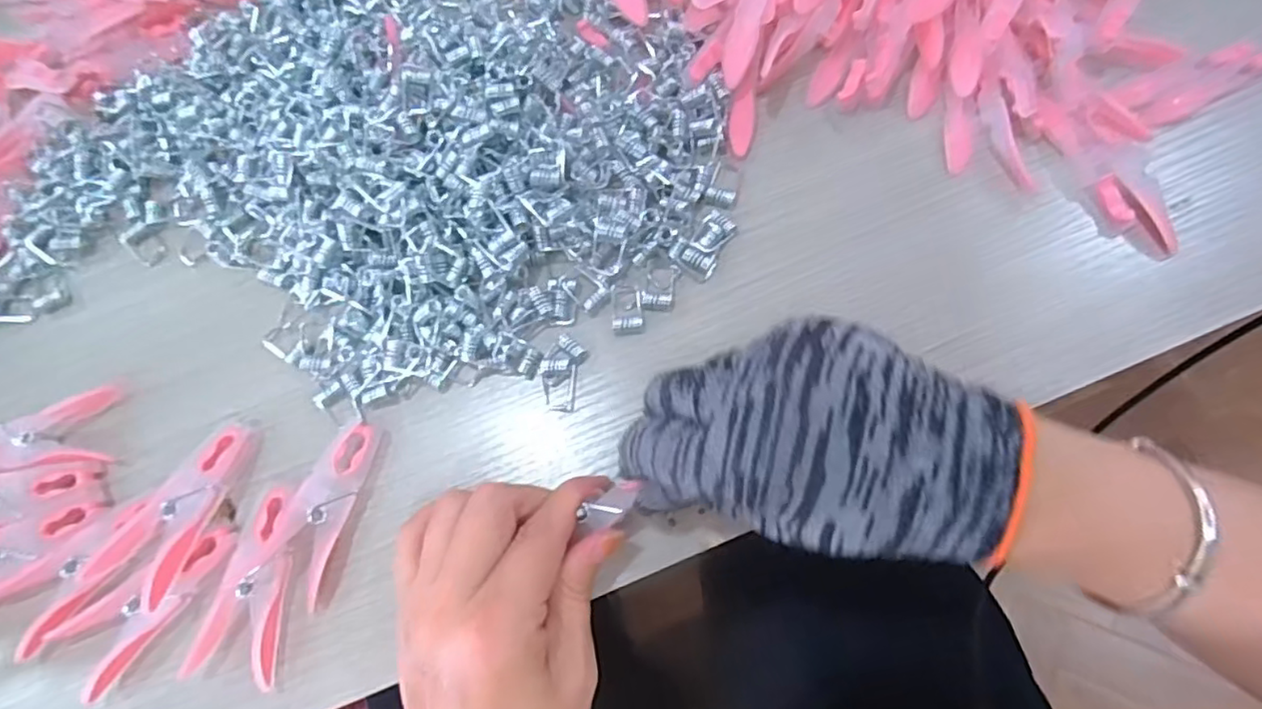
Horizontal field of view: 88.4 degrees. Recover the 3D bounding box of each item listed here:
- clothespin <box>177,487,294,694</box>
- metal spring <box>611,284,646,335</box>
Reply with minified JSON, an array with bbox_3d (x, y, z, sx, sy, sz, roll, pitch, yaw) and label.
[{"bbox_3d":[-0.156,0.097,0.273,0.033,0.014,0.076,11,77,4],"label":"clothespin"},{"bbox_3d":[-0.002,-0.022,0.301,0.015,0.005,0.024,-5,77,1],"label":"metal spring"}]

